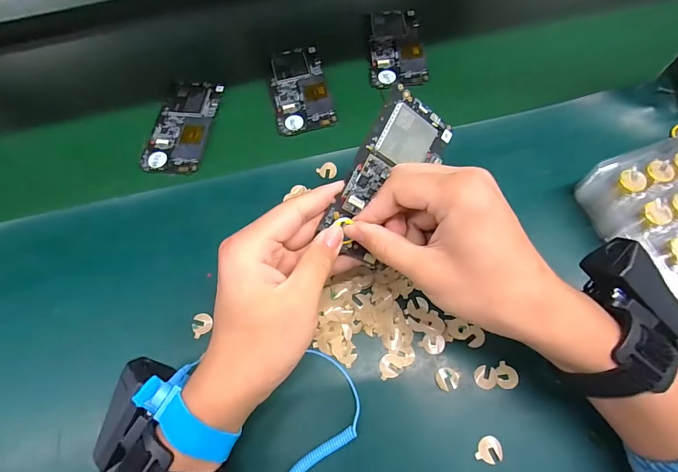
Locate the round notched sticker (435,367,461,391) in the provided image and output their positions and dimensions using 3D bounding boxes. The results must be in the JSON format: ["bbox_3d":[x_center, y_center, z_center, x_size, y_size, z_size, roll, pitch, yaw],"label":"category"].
[{"bbox_3d":[0.085,0.114,0.295,0.017,0.004,0.017,1,71,-3],"label":"round notched sticker"}]

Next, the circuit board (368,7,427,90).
[{"bbox_3d":[0.069,-0.233,0.450,0.063,0.008,0.135,-3,63,6],"label":"circuit board"}]

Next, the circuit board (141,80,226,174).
[{"bbox_3d":[-0.173,-0.125,0.419,0.064,0.007,0.124,7,64,11],"label":"circuit board"}]

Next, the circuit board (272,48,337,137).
[{"bbox_3d":[-0.046,-0.173,0.430,0.063,0.004,0.123,-14,62,0],"label":"circuit board"}]

